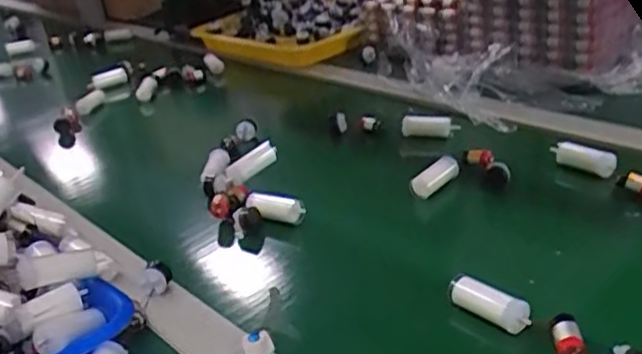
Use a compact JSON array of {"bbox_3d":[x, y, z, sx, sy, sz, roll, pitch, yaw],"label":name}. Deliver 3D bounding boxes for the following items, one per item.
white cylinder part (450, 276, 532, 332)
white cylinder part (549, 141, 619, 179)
[{"bbox_3d":[0.112,0.083,0.445,0.018,0.019,0.054,-21,31,-41],"label":"white cylinder part"},{"bbox_3d":[0.243,-0.017,0.622,0.056,0.019,0.019,14,27,28],"label":"white cylinder part"}]

